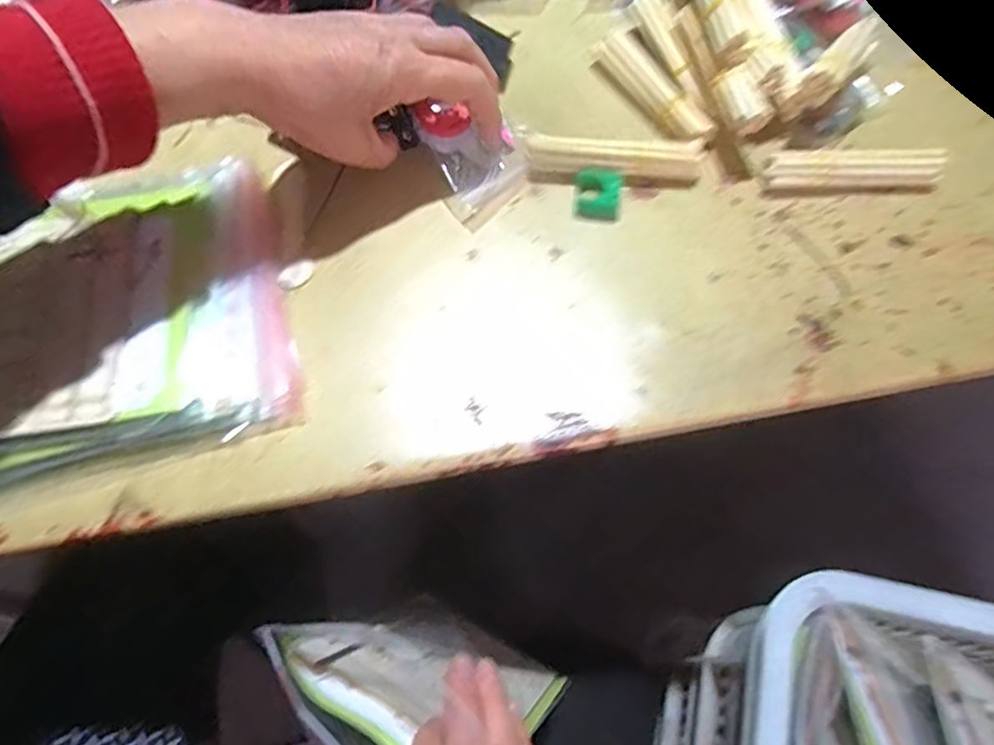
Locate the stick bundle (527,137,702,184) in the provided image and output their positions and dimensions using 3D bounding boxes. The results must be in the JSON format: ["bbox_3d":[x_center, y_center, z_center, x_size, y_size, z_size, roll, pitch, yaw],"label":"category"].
[{"bbox_3d":[0.071,-0.127,0.384,0.104,0.017,0.022,1,65,2],"label":"stick bundle"}]

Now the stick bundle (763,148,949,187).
[{"bbox_3d":[0.210,-0.120,0.377,0.102,0.019,0.017,0,65,1],"label":"stick bundle"}]

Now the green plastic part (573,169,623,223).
[{"bbox_3d":[0.060,-0.106,0.375,0.027,0.010,0.032,9,65,5],"label":"green plastic part"}]

